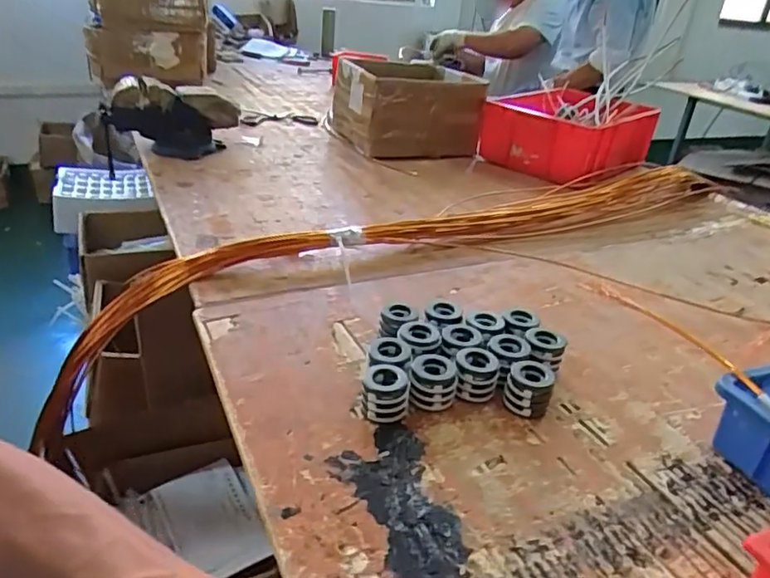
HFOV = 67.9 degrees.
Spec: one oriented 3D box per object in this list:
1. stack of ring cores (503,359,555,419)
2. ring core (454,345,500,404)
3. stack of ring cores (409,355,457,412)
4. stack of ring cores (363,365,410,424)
[{"bbox_3d":[0.151,0.107,0.605,0.048,0.044,0.050,12,29,12],"label":"stack of ring cores"},{"bbox_3d":[0.098,0.094,0.619,0.045,0.037,0.053,7,28,3],"label":"ring core"},{"bbox_3d":[0.050,0.100,0.598,0.047,0.037,0.052,7,28,3],"label":"stack of ring cores"},{"bbox_3d":[-0.001,0.106,0.580,0.044,0.040,0.044,2,28,-7],"label":"stack of ring cores"}]

